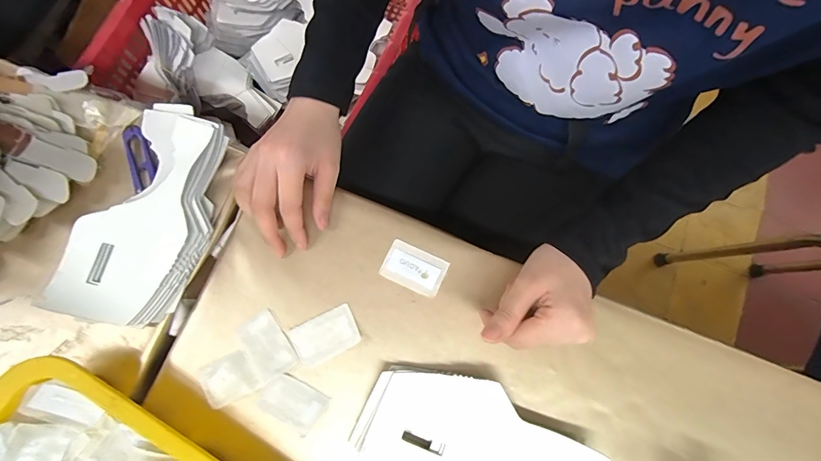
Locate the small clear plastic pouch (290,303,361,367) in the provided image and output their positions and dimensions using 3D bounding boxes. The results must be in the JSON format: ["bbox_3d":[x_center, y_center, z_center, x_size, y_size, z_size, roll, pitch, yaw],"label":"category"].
[{"bbox_3d":[-0.073,0.091,0.331,0.055,0.004,0.037,-25,79,-7],"label":"small clear plastic pouch"}]

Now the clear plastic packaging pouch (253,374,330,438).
[{"bbox_3d":[-0.099,0.142,0.320,0.052,0.006,0.036,32,78,5],"label":"clear plastic packaging pouch"}]

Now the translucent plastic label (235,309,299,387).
[{"bbox_3d":[-0.123,0.099,0.328,0.035,0.004,0.053,-33,80,-9],"label":"translucent plastic label"}]

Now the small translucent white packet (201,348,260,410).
[{"bbox_3d":[-0.152,0.123,0.321,0.043,0.004,0.036,-27,75,-2],"label":"small translucent white packet"}]

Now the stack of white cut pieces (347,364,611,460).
[{"bbox_3d":[0.052,0.179,0.309,0.189,0.018,0.108,15,77,2],"label":"stack of white cut pieces"}]

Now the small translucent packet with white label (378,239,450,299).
[{"bbox_3d":[0.003,0.034,0.349,0.054,0.005,0.036,26,84,0],"label":"small translucent packet with white label"}]

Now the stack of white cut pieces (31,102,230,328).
[{"bbox_3d":[-0.222,-0.013,0.339,0.098,0.034,0.192,17,77,2],"label":"stack of white cut pieces"}]

